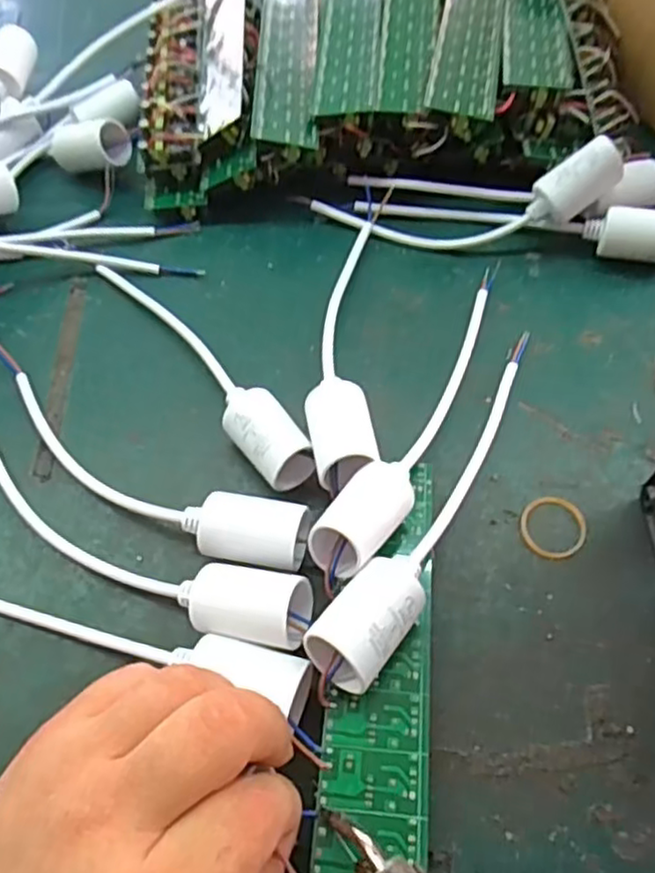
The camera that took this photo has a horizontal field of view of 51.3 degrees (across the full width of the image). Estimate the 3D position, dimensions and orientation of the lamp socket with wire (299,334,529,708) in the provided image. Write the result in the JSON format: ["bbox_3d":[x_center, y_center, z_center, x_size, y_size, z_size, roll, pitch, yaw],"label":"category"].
[{"bbox_3d":[0.055,0.018,0.298,0.029,0.045,0.204,27,62,17],"label":"lamp socket with wire"}]

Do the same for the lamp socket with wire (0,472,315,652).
[{"bbox_3d":[-0.095,0.040,0.295,0.198,0.034,0.039,24,61,15],"label":"lamp socket with wire"}]

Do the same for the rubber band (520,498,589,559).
[{"bbox_3d":[0.103,0.041,0.309,0.029,0.004,0.031,0,58,1],"label":"rubber band"}]

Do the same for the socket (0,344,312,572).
[{"bbox_3d":[-0.096,0.009,0.318,0.202,0.030,0.036,28,62,17],"label":"socket"}]

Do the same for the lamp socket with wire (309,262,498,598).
[{"bbox_3d":[0.052,-0.020,0.323,0.027,0.044,0.210,25,62,16],"label":"lamp socket with wire"}]

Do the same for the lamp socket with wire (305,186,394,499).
[{"bbox_3d":[0.014,-0.060,0.355,0.031,0.037,0.209,4,58,4],"label":"lamp socket with wire"}]

